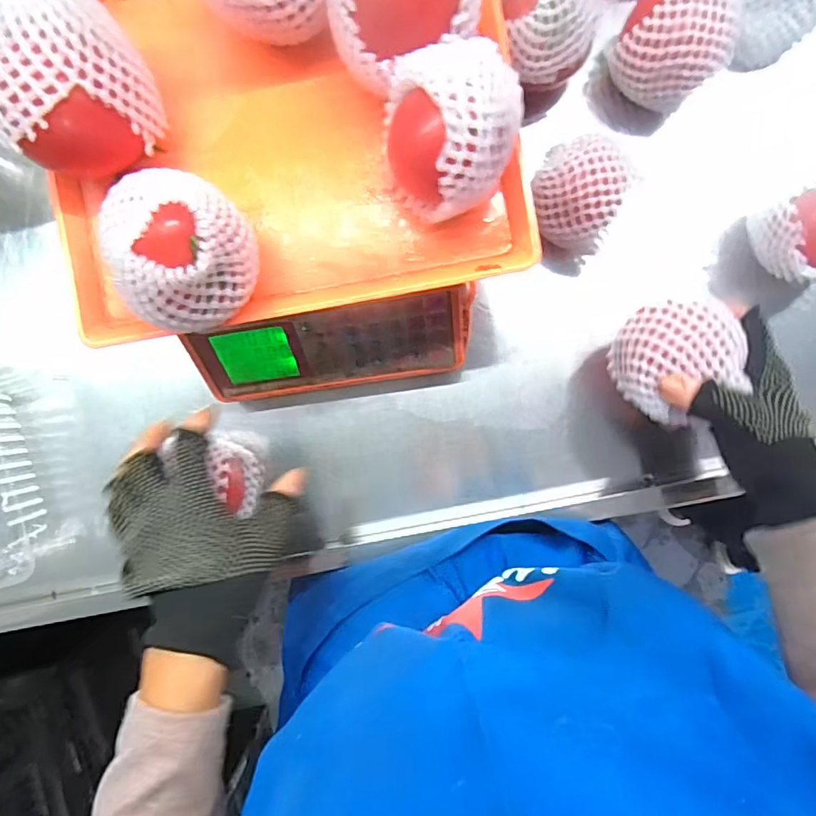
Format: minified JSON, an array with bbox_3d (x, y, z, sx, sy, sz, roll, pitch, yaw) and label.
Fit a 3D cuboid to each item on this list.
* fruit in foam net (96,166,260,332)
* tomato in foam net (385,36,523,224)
[{"bbox_3d":[-0.122,-0.089,0.303,0.062,0.091,0.081,-16,92,3],"label":"fruit in foam net"},{"bbox_3d":[0.026,-0.150,0.296,0.072,0.078,0.075,0,93,3],"label":"tomato in foam net"}]

